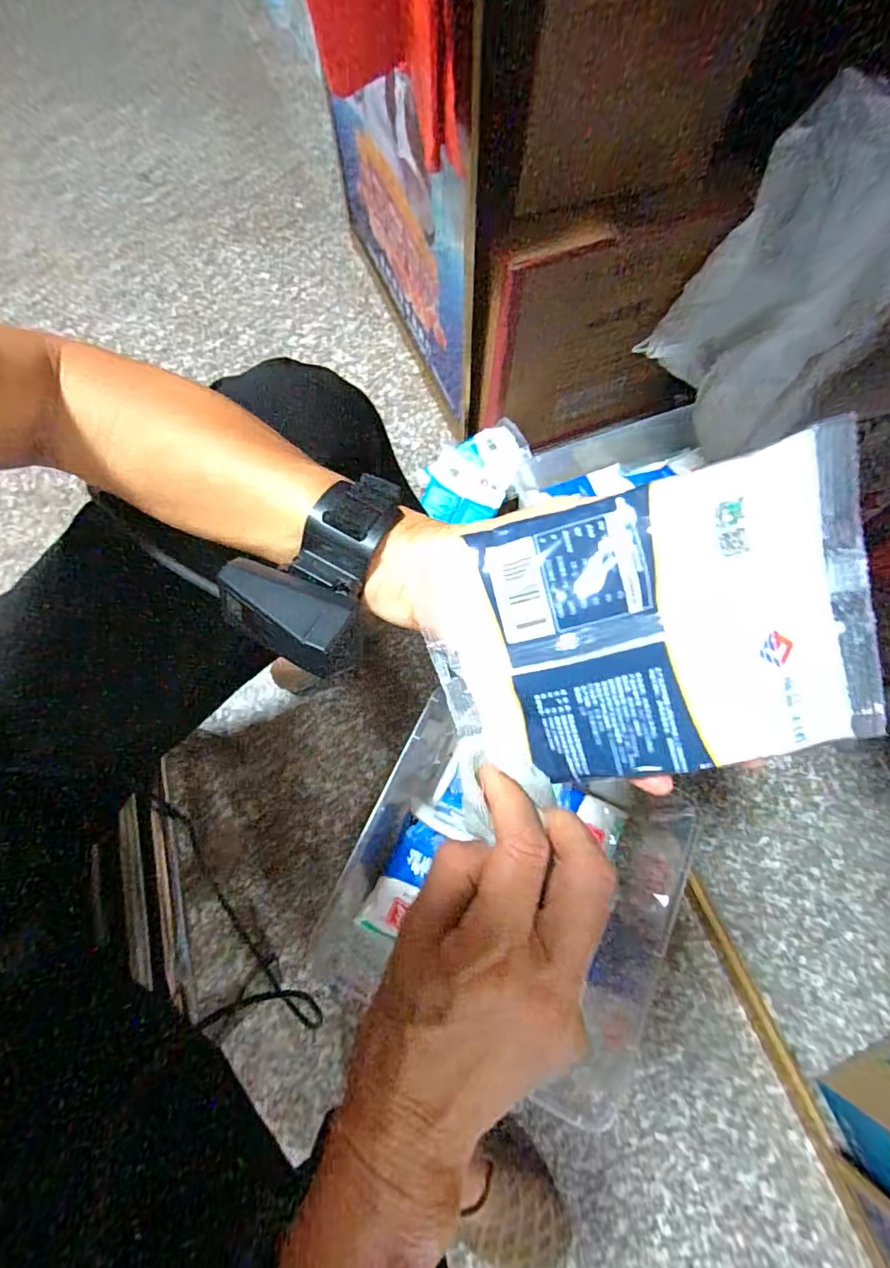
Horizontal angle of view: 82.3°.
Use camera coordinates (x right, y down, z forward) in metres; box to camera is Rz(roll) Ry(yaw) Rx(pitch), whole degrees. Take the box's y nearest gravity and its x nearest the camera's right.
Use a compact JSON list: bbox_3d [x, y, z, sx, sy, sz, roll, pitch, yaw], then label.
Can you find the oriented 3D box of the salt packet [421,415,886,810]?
[{"bbox_3d":[0.078,0.000,0.206,0.163,0.027,0.110,-14,93,7],"label":"salt packet"}]

